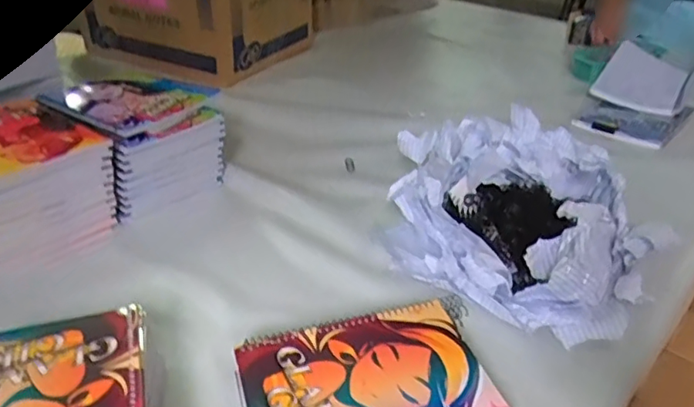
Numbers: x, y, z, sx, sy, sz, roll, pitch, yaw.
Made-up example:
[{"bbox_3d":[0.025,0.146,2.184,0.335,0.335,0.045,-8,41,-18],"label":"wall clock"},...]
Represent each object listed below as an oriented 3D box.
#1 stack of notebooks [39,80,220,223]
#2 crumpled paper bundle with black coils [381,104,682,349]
[{"bbox_3d":[-0.281,-0.088,0.799,0.188,0.121,0.179,-27,43,-37],"label":"stack of notebooks"},{"bbox_3d":[0.193,0.008,0.671,0.317,0.115,0.292,16,35,20],"label":"crumpled paper bundle with black coils"}]

